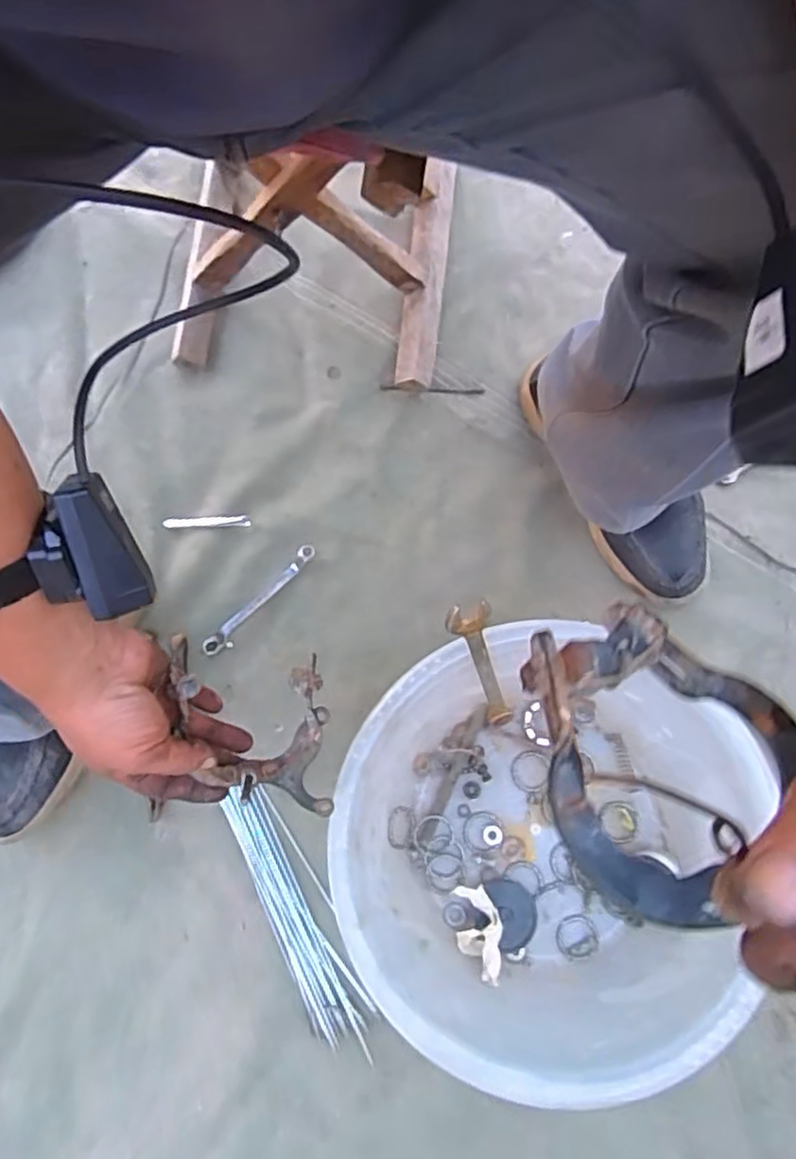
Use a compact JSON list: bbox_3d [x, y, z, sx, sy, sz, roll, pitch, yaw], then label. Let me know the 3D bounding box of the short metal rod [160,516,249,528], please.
[{"bbox_3d":[-0.191,-0.058,0.698,0.087,0.007,0.011,0,80,-1],"label":"short metal rod"}]

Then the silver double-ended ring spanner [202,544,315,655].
[{"bbox_3d":[-0.136,0.019,0.685,0.015,0.010,0.142,43,82,6],"label":"silver double-ended ring spanner"}]

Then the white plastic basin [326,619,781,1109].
[{"bbox_3d":[0.107,0.228,0.577,0.312,0.122,0.299,0,80,-1],"label":"white plastic basin"}]

